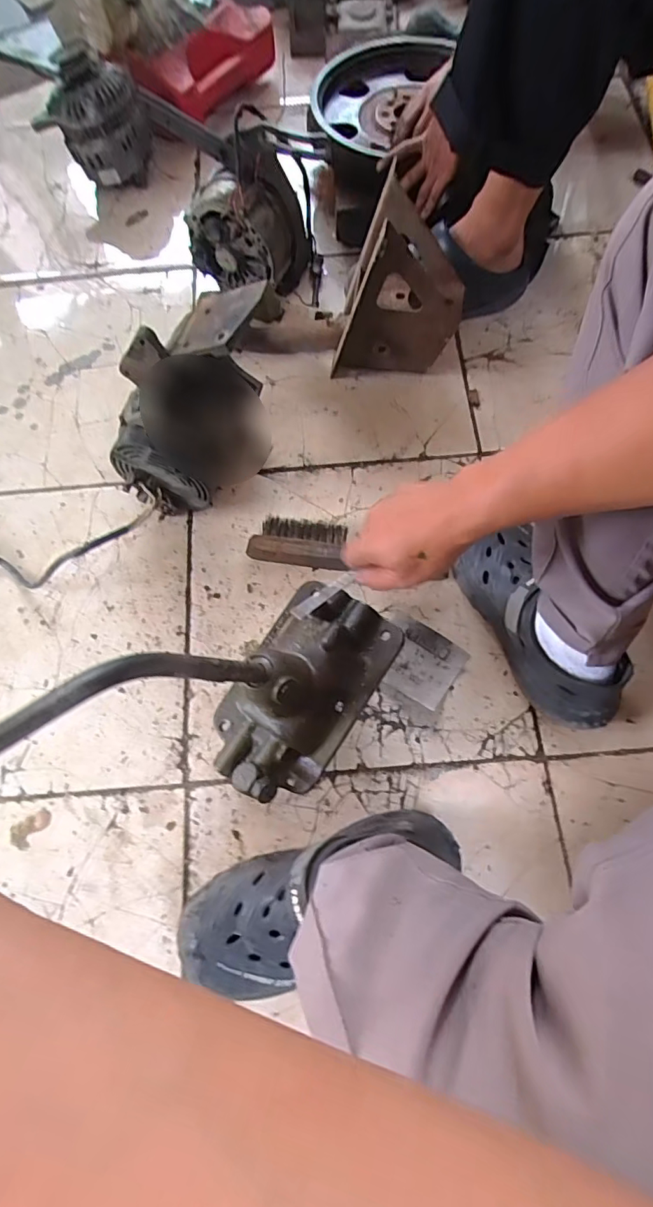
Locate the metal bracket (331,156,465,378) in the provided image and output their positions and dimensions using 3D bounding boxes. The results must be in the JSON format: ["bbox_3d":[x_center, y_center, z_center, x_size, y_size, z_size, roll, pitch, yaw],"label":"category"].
[{"bbox_3d":[0.104,-0.386,0.645,0.137,0.239,0.100,12,83,-8],"label":"metal bracket"}]

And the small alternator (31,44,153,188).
[{"bbox_3d":[-0.382,-0.799,0.848,0.152,0.150,0.115,22,73,9],"label":"small alternator"}]

